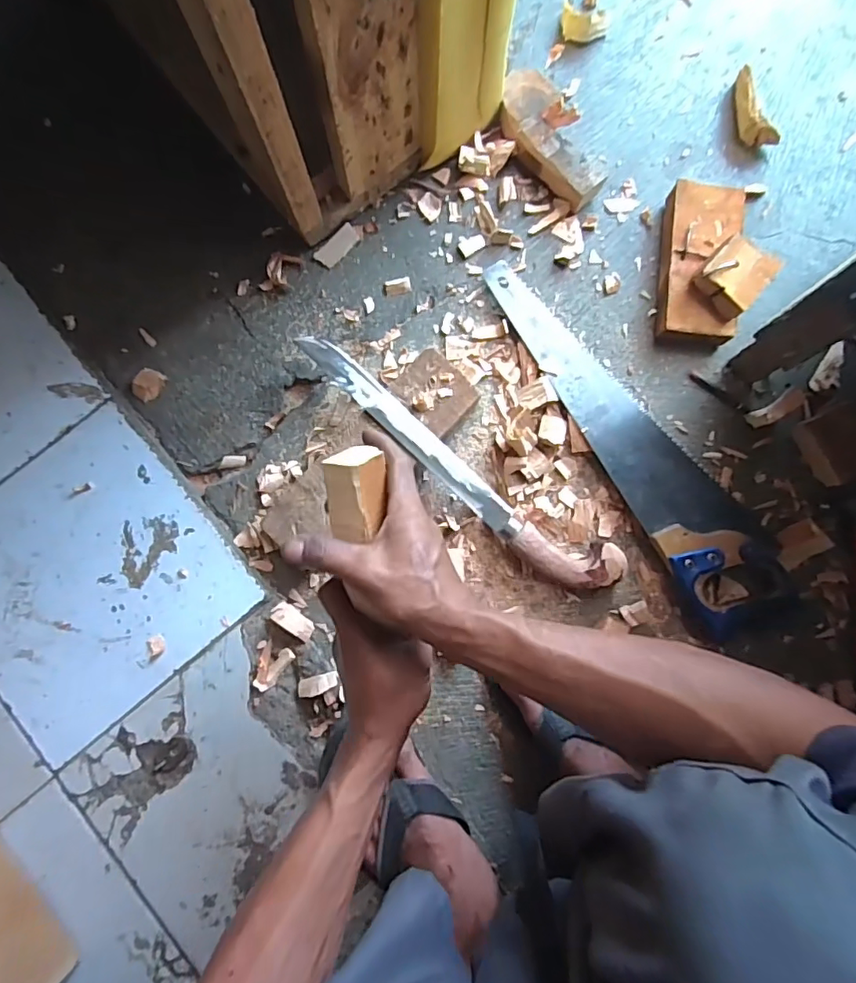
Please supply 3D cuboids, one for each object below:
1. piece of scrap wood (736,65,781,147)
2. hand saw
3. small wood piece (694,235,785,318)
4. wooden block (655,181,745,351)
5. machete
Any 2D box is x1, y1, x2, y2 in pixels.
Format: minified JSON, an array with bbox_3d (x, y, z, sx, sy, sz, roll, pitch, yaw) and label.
[{"bbox_3d":[0.388,-0.457,0.640,0.022,0.028,0.101,-20,85,-1],"label":"piece of scrap wood"},{"bbox_3d":[0.236,-0.070,0.597,0.112,0.034,0.478,-29,85,-2],"label":"hand saw"},{"bbox_3d":[0.335,-0.234,0.581,0.063,0.039,0.063,44,87,4],"label":"small wood piece"},{"bbox_3d":[0.314,-0.264,0.615,0.084,0.039,0.179,4,85,1],"label":"wooden block"},{"bbox_3d":[0.033,-0.032,0.598,0.421,0.038,0.065,40,86,4],"label":"machete"}]

